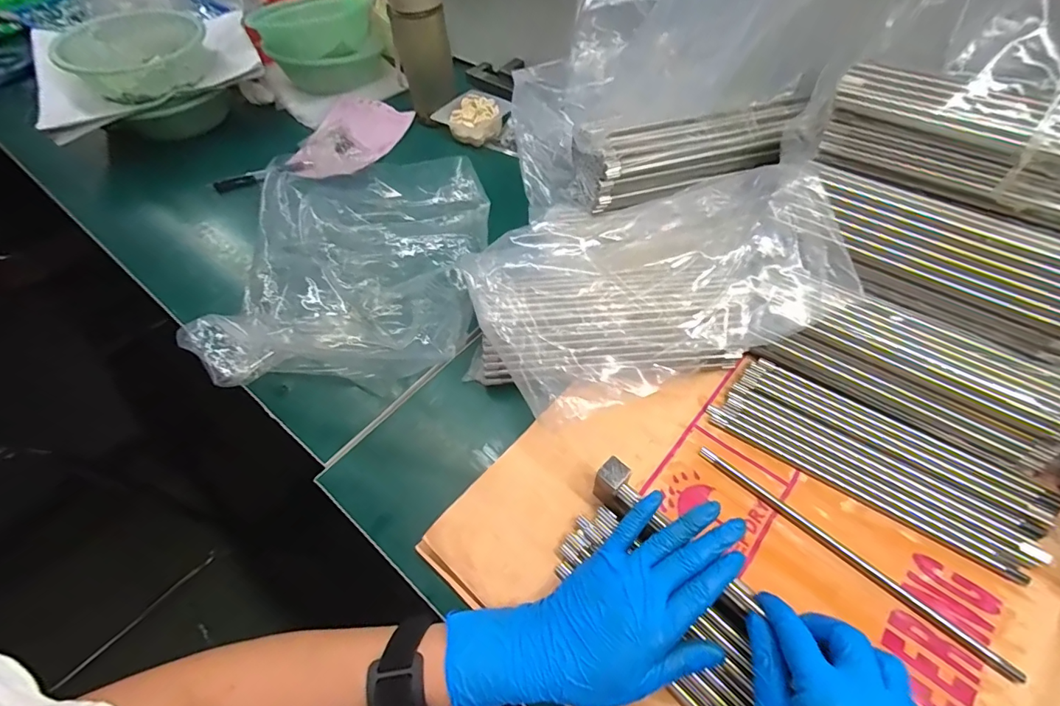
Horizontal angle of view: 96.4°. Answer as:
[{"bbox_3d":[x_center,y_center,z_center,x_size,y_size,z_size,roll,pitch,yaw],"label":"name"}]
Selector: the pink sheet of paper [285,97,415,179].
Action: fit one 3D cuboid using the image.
[{"bbox_3d":[-0.267,-0.311,0.690,0.124,0.024,0.203,11,54,9],"label":"pink sheet of paper"}]

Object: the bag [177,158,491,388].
[{"bbox_3d":[-0.187,-0.114,0.532,0.261,0.054,0.342,0,53,1],"label":"bag"}]

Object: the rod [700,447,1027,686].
[{"bbox_3d":[0.234,0.146,0.357,0.231,0.012,0.011,38,62,25],"label":"rod"}]

